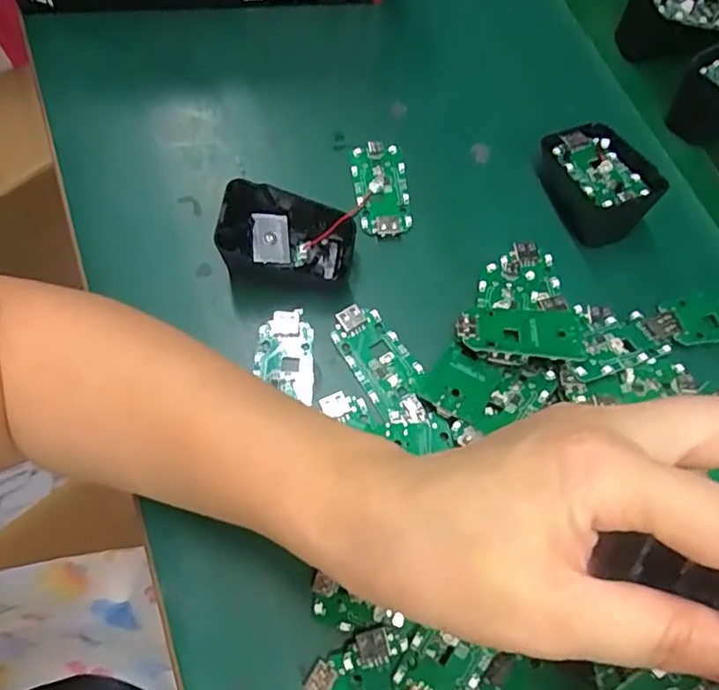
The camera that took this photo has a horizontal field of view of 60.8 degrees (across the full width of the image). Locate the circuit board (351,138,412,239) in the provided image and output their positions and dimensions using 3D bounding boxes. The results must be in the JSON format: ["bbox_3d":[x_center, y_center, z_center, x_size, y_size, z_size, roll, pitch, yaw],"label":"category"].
[{"bbox_3d":[0.013,-0.092,0.359,0.031,0.008,0.062,-3,67,-4],"label":"circuit board"}]

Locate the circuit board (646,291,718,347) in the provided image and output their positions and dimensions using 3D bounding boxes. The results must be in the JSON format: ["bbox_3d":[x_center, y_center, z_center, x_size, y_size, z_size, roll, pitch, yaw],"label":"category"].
[{"bbox_3d":[0.187,-0.014,0.329,0.071,0.006,0.029,-9,68,-7],"label":"circuit board"}]

